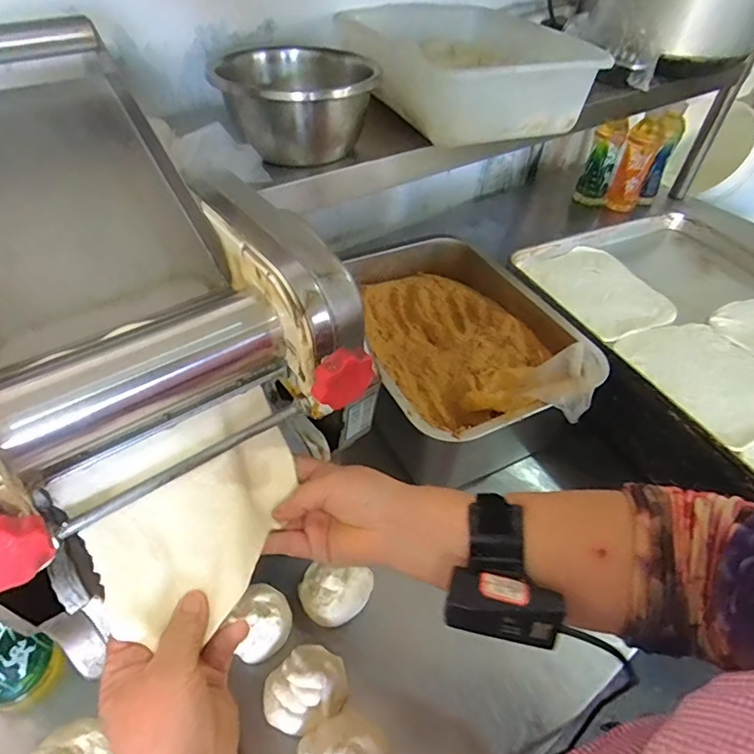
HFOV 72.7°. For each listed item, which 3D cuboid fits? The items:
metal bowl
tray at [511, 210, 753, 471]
[{"bbox_3d":[-0.096,-0.322,0.613,0.162,0.093,0.162,-5,45,-8],"label":"metal bowl"},{"bbox_3d":[0.517,-0.043,0.698,0.415,0.055,0.602,-19,49,-21],"label":"tray"}]

